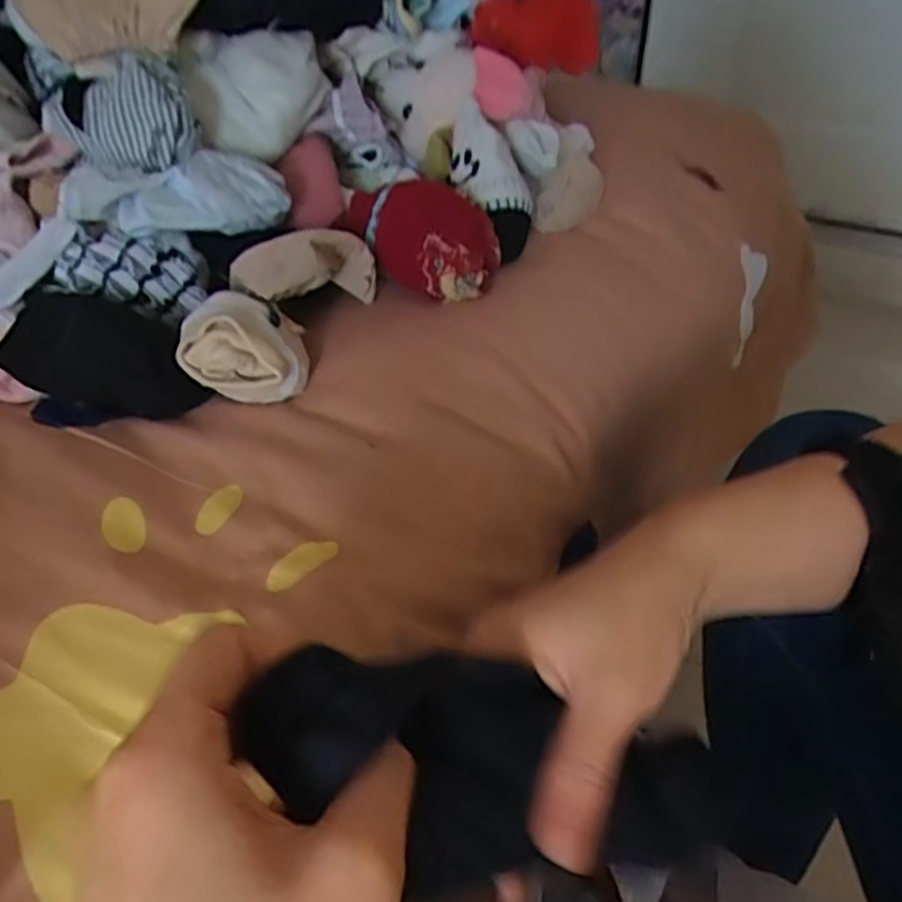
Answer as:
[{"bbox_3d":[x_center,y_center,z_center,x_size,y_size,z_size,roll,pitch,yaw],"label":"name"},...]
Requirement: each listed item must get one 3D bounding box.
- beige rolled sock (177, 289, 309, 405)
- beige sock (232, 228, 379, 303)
[{"bbox_3d":[-0.113,-0.055,0.414,0.061,0.045,0.051,2,39,2],"label":"beige rolled sock"},{"bbox_3d":[-0.082,-0.111,0.449,0.088,0.044,0.031,-13,39,-40],"label":"beige sock"}]

